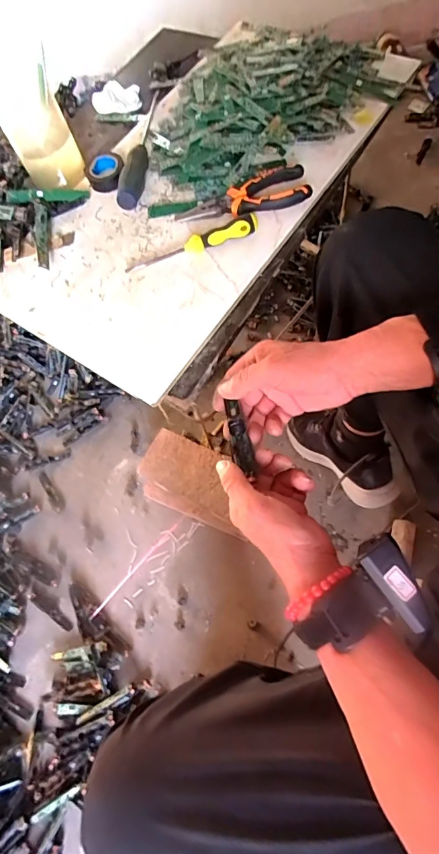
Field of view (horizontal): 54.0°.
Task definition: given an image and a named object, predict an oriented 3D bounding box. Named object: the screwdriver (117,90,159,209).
[{"bbox_3d":[-0.108,-0.383,0.578,0.029,0.032,0.238,-2,66,8],"label":"screwdriver"}]

